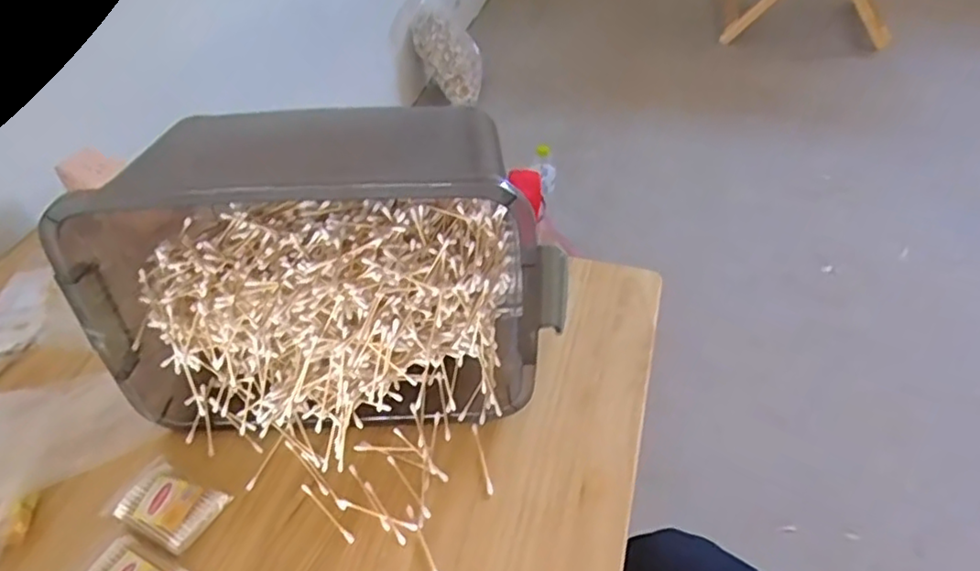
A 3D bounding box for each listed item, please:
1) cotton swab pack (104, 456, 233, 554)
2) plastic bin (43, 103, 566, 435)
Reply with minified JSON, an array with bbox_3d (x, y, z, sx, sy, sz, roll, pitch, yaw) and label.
[{"bbox_3d":[-0.271,0.183,0.547,0.086,0.009,0.057,18,48,18],"label":"cotton swab pack"},{"bbox_3d":[-0.143,-0.007,0.578,0.398,0.235,0.201,-1,45,0],"label":"plastic bin"}]

